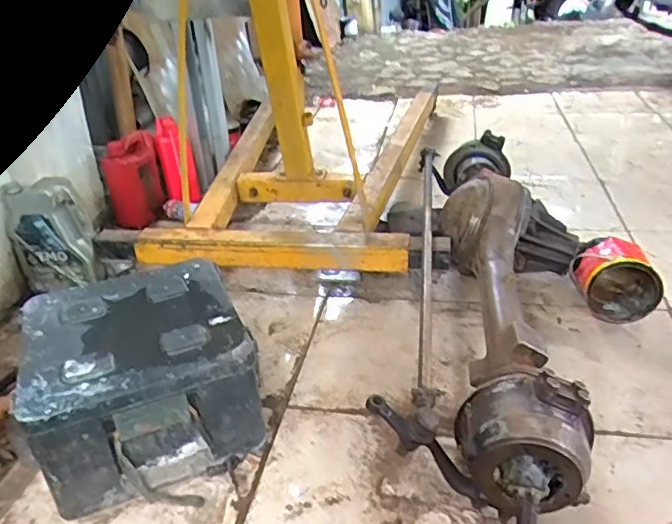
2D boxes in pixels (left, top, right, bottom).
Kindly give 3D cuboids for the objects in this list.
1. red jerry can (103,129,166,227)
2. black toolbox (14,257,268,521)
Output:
[{"bbox_3d":[-0.598,-0.247,1.692,0.101,0.252,0.137,5,31,15],"label":"red jerry can"},{"bbox_3d":[-0.350,0.217,1.066,0.354,0.263,0.350,-13,30,-16],"label":"black toolbox"}]

